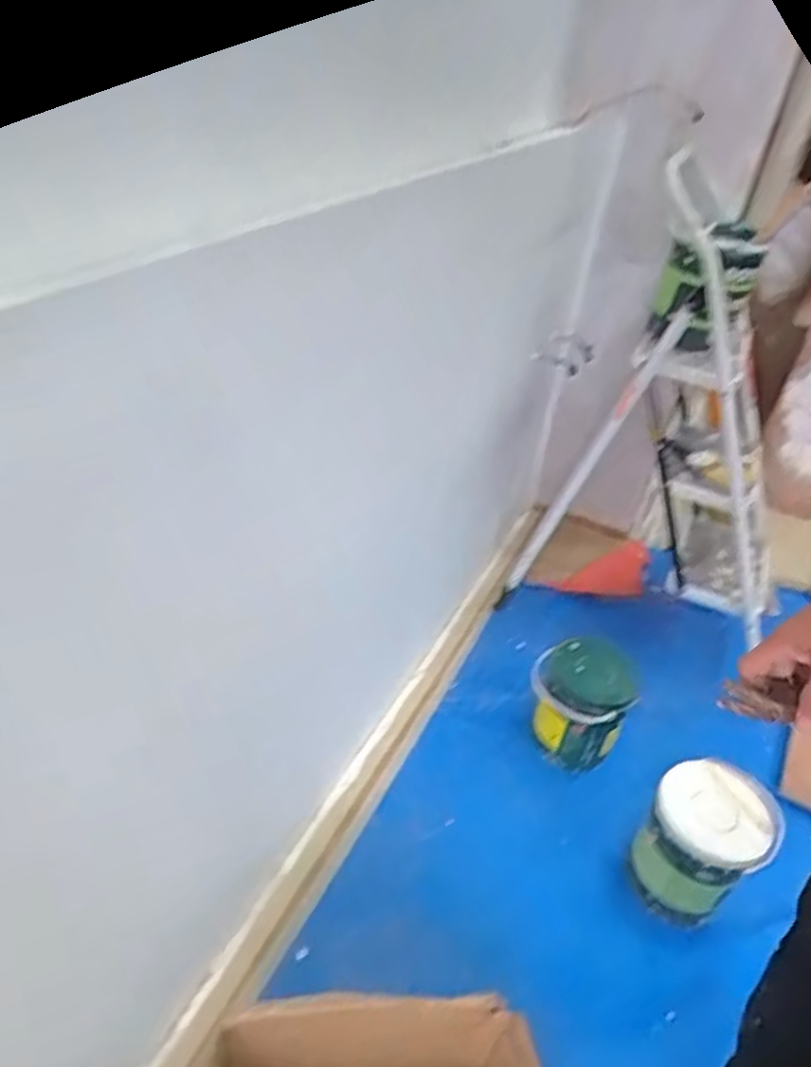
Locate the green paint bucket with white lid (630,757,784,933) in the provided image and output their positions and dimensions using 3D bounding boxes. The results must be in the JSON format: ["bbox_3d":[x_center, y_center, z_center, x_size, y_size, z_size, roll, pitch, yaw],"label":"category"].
[{"bbox_3d":[0.485,0.521,1.209,0.184,0.234,0.160,28,41,25],"label":"green paint bucket with white lid"}]

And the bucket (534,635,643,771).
[{"bbox_3d":[0.353,0.334,1.482,0.193,0.220,0.203,5,35,-4],"label":"bucket"}]

